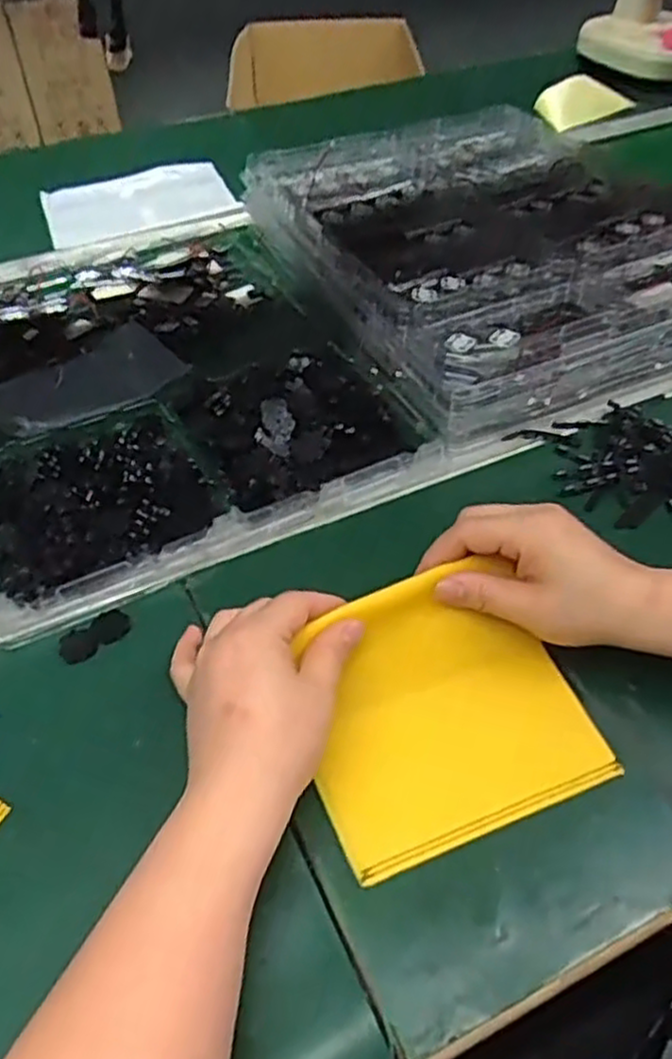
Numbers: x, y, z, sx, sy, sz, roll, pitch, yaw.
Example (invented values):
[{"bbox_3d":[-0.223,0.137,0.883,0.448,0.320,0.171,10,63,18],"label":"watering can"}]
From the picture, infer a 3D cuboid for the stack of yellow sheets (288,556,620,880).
[{"bbox_3d":[0.058,0.095,0.412,0.152,0.029,0.135,-17,68,-20],"label":"stack of yellow sheets"}]

